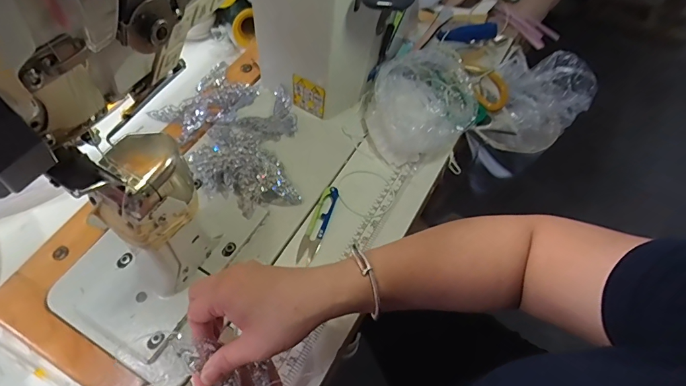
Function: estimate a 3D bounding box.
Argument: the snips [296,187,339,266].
[{"bbox_3d":[-0.029,0.037,0.481,0.022,0.009,0.101,17,59,11],"label":"snips"}]

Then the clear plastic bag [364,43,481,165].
[{"bbox_3d":[0.105,-0.115,0.527,0.145,0.092,0.115,-14,58,-8],"label":"clear plastic bag"}]

